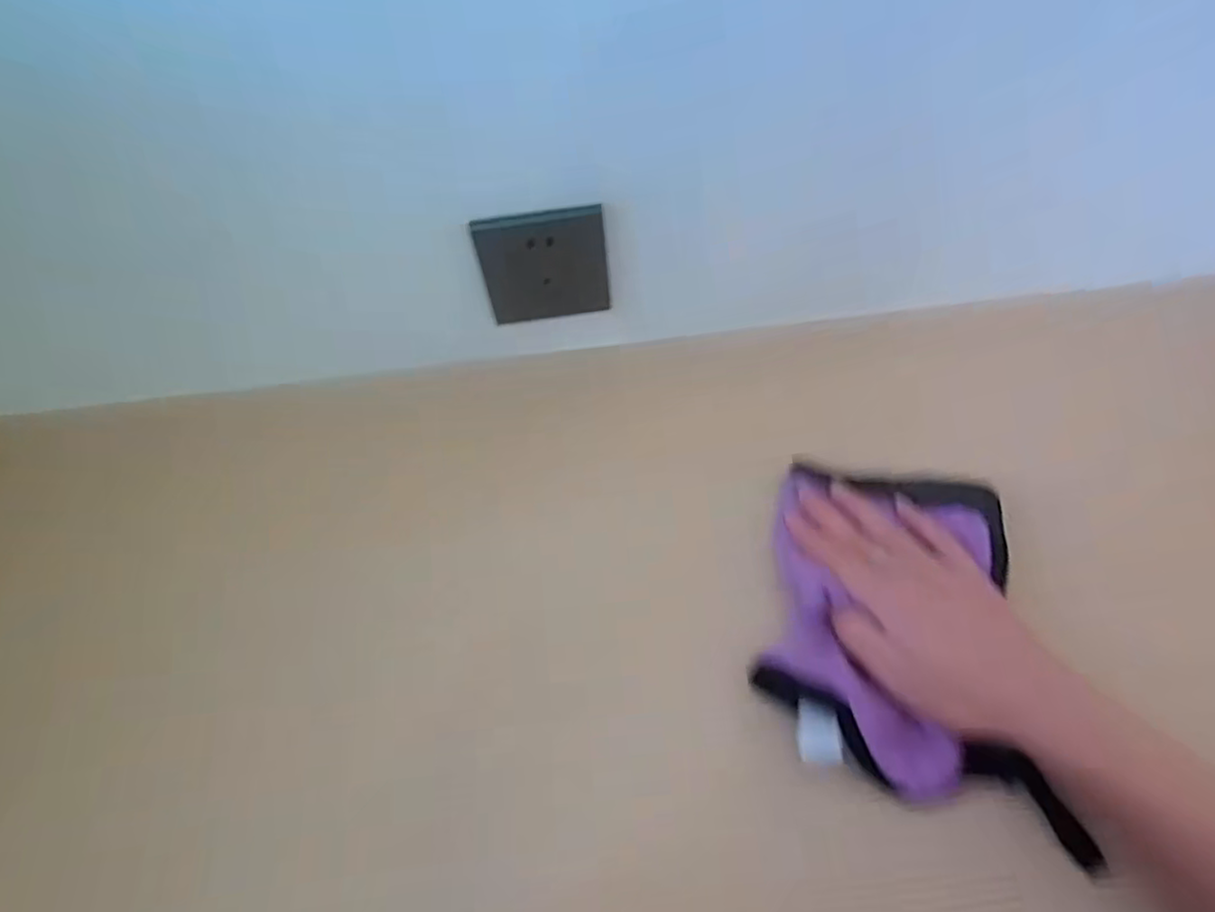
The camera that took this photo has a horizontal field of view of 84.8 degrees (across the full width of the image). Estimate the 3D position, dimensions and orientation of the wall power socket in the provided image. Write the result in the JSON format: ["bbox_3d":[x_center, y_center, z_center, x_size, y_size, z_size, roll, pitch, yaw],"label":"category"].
[{"bbox_3d":[-0.042,-0.129,0.457,0.083,0.077,0.011,-13,47,-6],"label":"wall power socket"}]

